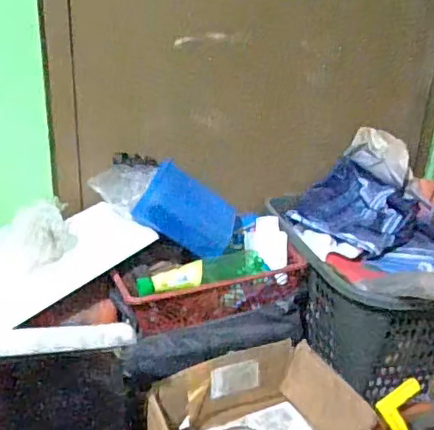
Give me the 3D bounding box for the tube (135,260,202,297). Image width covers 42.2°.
[{"bbox_3d":[-0.075,0.107,0.928,0.108,0.040,0.033,-6,27,-17],"label":"tube"}]

